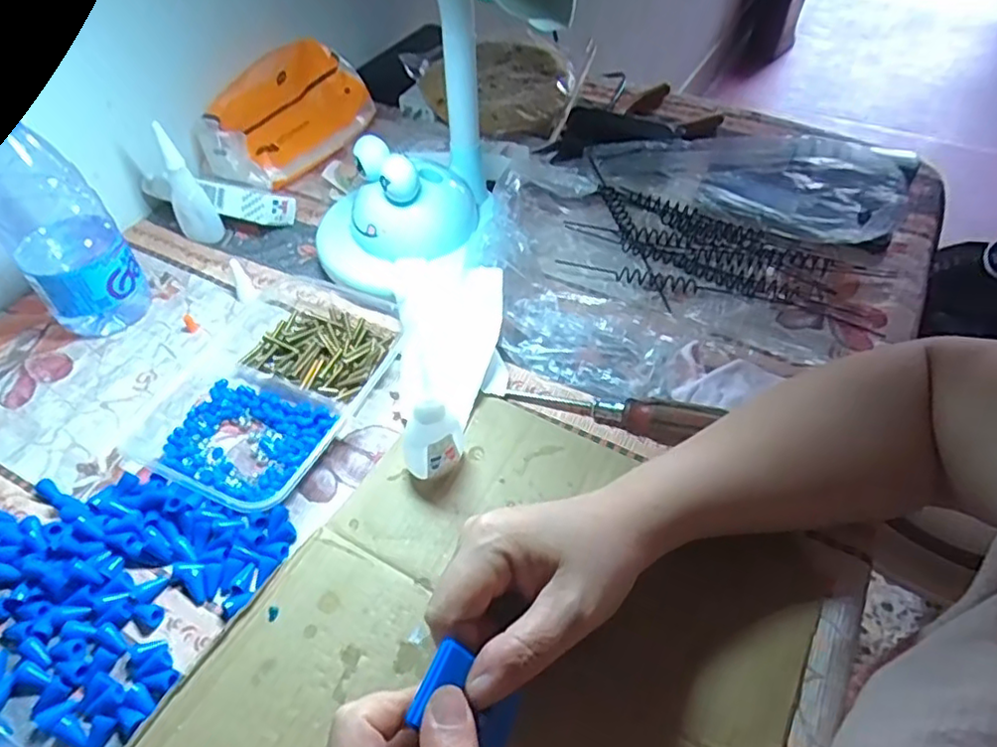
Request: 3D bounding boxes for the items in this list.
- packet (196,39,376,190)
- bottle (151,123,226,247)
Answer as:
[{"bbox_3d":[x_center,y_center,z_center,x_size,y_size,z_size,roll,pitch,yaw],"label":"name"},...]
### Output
[{"bbox_3d":[-0.191,-0.237,0.598,0.035,0.097,0.167,8,43,45],"label":"packet"},{"bbox_3d":[-0.242,-0.144,0.510,0.025,0.094,0.025,-37,57,-28],"label":"bottle"}]

